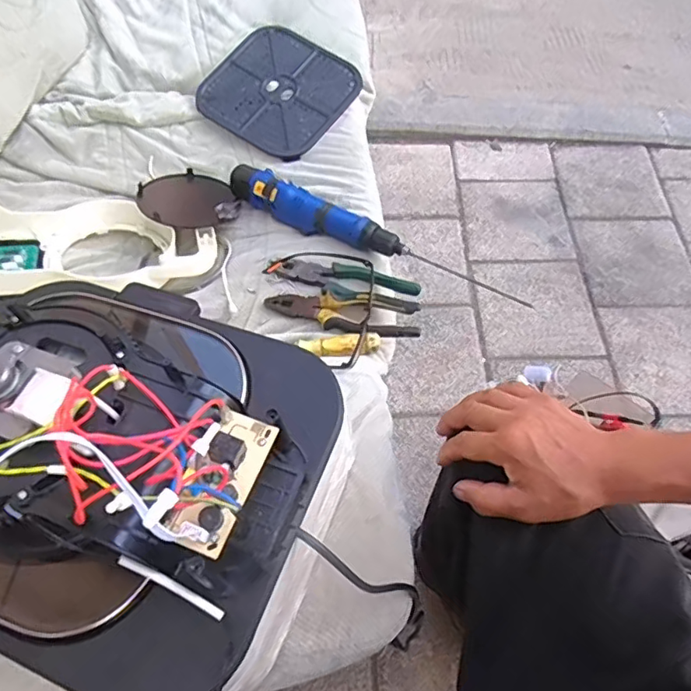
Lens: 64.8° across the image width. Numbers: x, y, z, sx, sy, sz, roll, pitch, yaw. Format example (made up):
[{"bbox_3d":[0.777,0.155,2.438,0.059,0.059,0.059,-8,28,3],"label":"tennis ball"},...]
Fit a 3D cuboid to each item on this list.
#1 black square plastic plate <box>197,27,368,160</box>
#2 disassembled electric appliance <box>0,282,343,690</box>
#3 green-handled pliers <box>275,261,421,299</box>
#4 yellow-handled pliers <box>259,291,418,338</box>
[{"bbox_3d":[-0.109,-0.413,0.878,0.217,0.012,0.207,35,78,10],"label":"black square plastic plate"},{"bbox_3d":[-0.188,0.061,0.383,0.330,0.110,0.293,18,61,11],"label":"disassembled electric appliance"},{"bbox_3d":[0.001,-0.084,0.701,0.183,0.029,0.049,14,61,9],"label":"green-handled pliers"},{"bbox_3d":[-0.005,-0.046,0.680,0.199,0.035,0.057,11,60,7],"label":"yellow-handled pliers"}]

